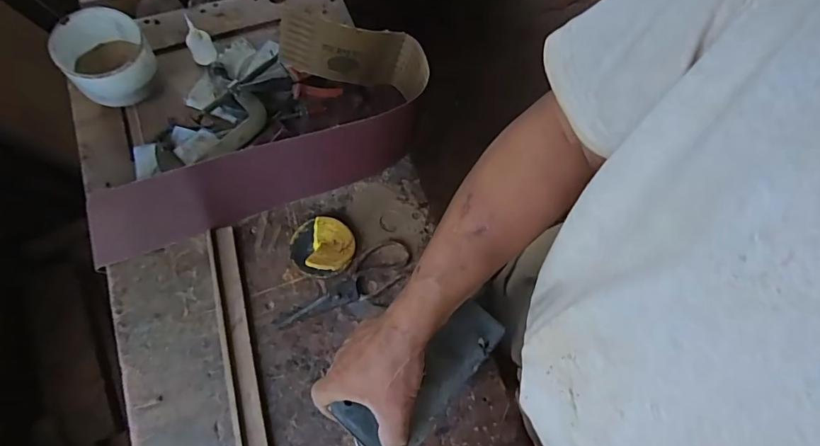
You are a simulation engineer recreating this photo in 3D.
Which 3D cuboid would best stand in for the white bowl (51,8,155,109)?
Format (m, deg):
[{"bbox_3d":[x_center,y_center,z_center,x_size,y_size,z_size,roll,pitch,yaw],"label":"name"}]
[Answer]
[{"bbox_3d":[-0.457,-0.247,0.702,0.121,0.104,0.123,-36,75,-14],"label":"white bowl"}]

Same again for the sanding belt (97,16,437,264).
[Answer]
[{"bbox_3d":[-0.233,-0.135,0.713,0.553,0.191,0.192,-28,74,-14],"label":"sanding belt"}]

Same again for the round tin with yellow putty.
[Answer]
[{"bbox_3d":[-0.128,0.030,0.648,0.093,0.034,0.087,1,70,-4],"label":"round tin with yellow putty"}]

